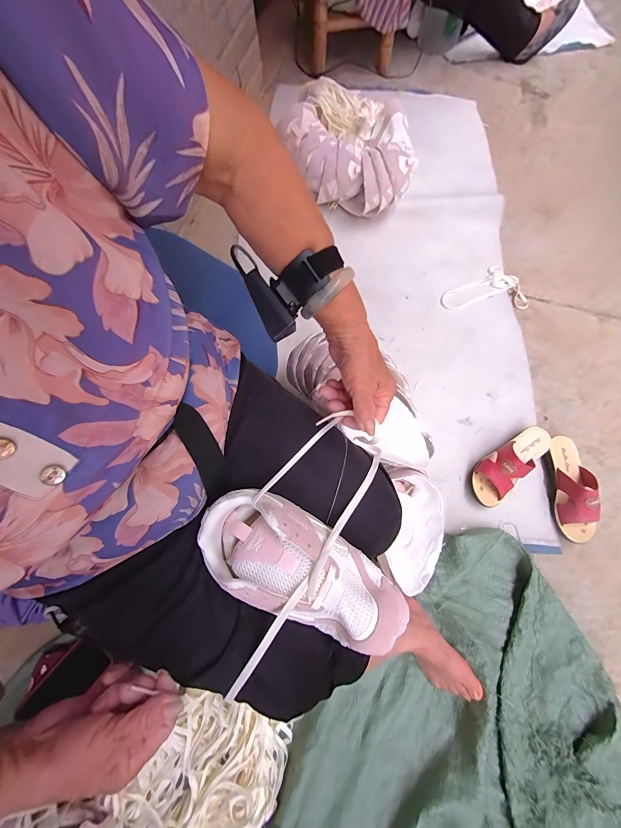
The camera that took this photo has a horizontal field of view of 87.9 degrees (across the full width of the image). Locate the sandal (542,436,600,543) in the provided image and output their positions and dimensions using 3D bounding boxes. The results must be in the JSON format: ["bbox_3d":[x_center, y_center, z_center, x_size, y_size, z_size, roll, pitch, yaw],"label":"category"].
[{"bbox_3d":[0.580,0.161,0.709,0.081,0.068,0.227,0,72,-1],"label":"sandal"}]

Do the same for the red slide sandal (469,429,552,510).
[{"bbox_3d":[0.450,0.106,0.720,0.221,0.074,0.084,-40,77,-12],"label":"red slide sandal"}]

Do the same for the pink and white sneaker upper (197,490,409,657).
[{"bbox_3d":[-0.012,0.163,0.338,0.222,0.056,0.100,26,74,8],"label":"pink and white sneaker upper"}]

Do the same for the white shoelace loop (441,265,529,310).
[{"bbox_3d":[0.488,-0.356,0.913,0.235,0.018,0.135,0,72,-1],"label":"white shoelace loop"}]

